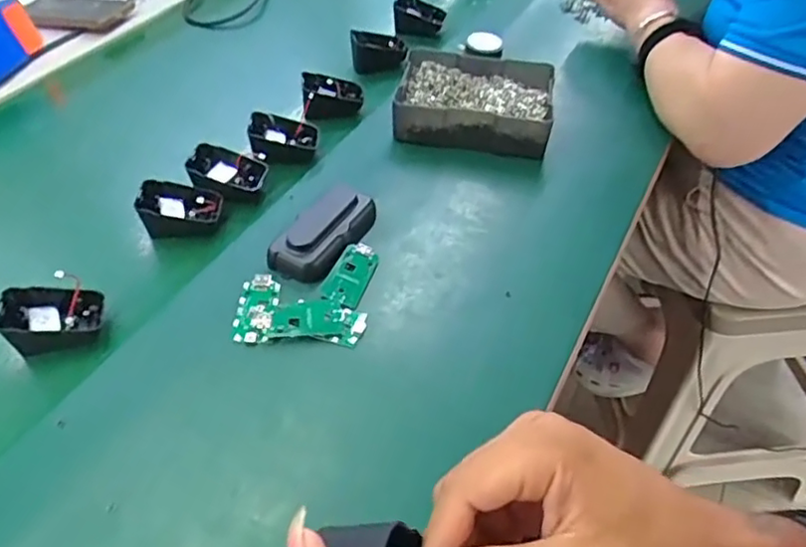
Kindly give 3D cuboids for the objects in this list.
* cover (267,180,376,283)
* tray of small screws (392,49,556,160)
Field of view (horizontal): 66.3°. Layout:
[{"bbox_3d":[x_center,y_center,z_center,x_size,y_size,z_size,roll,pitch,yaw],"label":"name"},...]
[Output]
[{"bbox_3d":[-0.067,-0.035,0.525,0.052,0.027,0.101,22,51,15],"label":"cover"},{"bbox_3d":[0.076,-0.184,0.648,0.155,0.043,0.122,11,49,5],"label":"tray of small screws"}]

